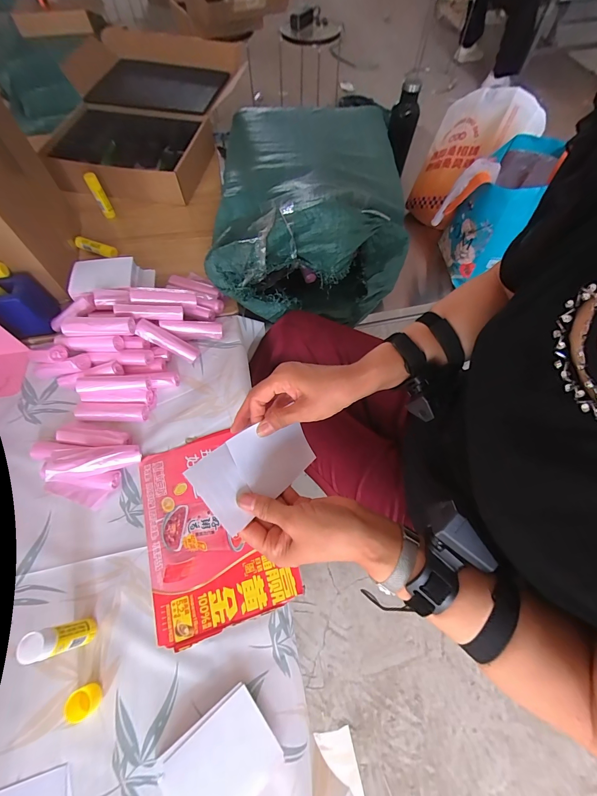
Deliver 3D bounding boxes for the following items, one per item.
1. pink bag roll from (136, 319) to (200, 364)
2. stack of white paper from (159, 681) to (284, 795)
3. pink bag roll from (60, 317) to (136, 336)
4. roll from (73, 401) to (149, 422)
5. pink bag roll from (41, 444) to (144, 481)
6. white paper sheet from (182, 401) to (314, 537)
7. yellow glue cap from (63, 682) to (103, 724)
[{"bbox_3d":[-0.245,-0.107,0.619,0.116,0.022,0.033,29,63,-17],"label":"pink bag roll"},{"bbox_3d":[-0.089,0.416,0.374,0.122,0.029,0.092,-35,66,-15],"label":"stack of white paper"},{"bbox_3d":[-0.351,-0.125,0.574,0.123,0.024,0.026,-2,63,-1],"label":"pink bag roll"},{"bbox_3d":[-0.333,0.025,0.580,0.134,0.021,0.033,2,62,3],"label":"roll"},{"bbox_3d":[-0.318,0.097,0.513,0.128,0.023,0.035,-8,59,-29],"label":"pink bag roll"},{"bbox_3d":[-0.042,0.072,0.365,0.145,0.008,0.076,-33,92,-41],"label":"white paper sheet"},{"bbox_3d":[-0.260,0.369,0.400,0.033,0.026,0.030,-1,62,1],"label":"yellow glue cap"}]

